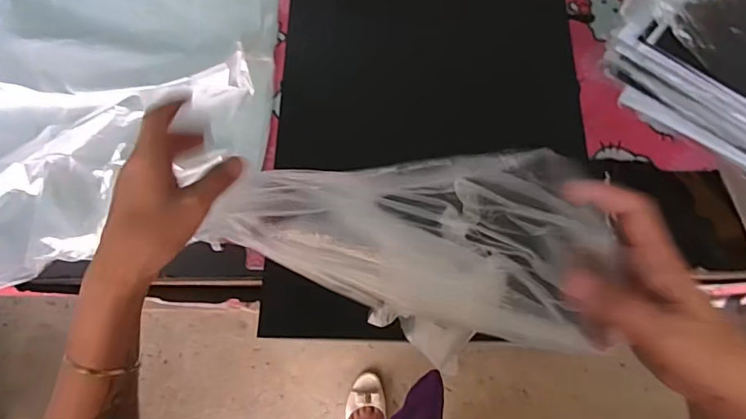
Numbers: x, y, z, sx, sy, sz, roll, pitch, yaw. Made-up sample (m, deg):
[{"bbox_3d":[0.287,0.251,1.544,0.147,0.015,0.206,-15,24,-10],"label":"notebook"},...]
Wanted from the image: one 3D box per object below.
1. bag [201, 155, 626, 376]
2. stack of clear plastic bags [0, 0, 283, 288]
[{"bbox_3d":[0.010,0.029,0.392,0.288,0.132,0.128,6,68,4],"label":"bag"},{"bbox_3d":[-0.360,-0.217,0.688,0.455,0.028,0.639,-1,67,1],"label":"stack of clear plastic bags"}]

